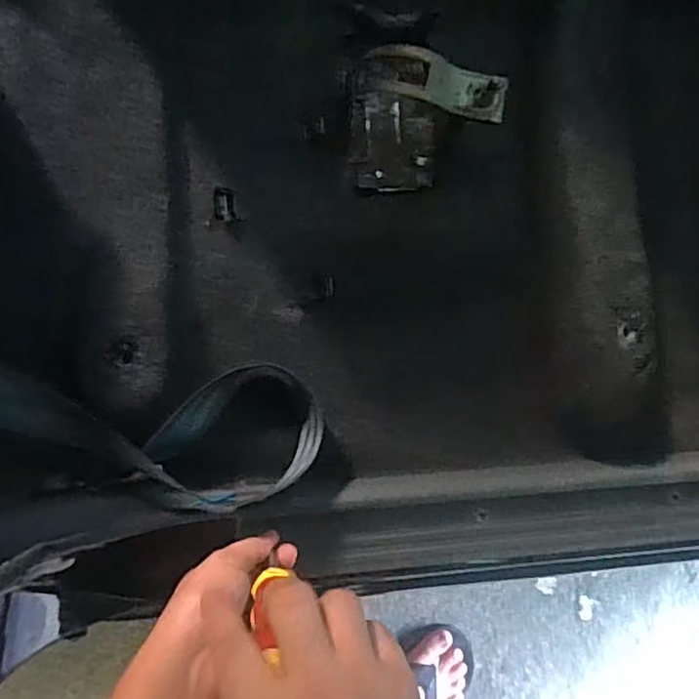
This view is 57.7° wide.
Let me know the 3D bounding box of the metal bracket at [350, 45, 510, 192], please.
[{"bbox_3d":[0.062,-0.198,0.559,0.132,0.076,0.104,9,86,-5],"label":"metal bracket"}]

